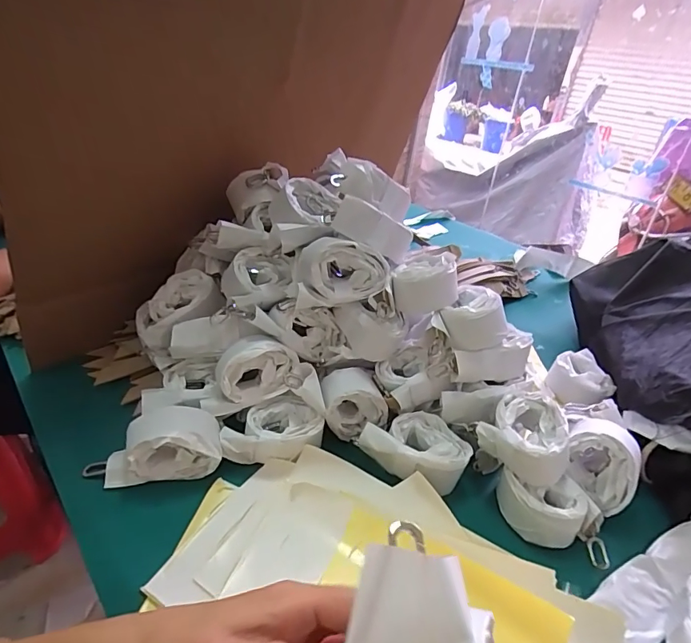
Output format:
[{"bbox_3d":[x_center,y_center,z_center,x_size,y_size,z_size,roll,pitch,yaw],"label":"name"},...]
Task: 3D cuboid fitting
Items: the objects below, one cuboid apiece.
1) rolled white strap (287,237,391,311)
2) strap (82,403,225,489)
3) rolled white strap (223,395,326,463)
[{"bbox_3d":[-0.006,-0.059,0.520,0.114,0.068,0.064,4,31,-6],"label":"rolled white strap"},{"bbox_3d":[-0.201,0.129,0.468,0.137,0.063,0.055,1,31,-12],"label":"strap"},{"bbox_3d":[-0.082,0.124,0.513,0.110,0.041,0.067,4,31,-7],"label":"rolled white strap"}]

